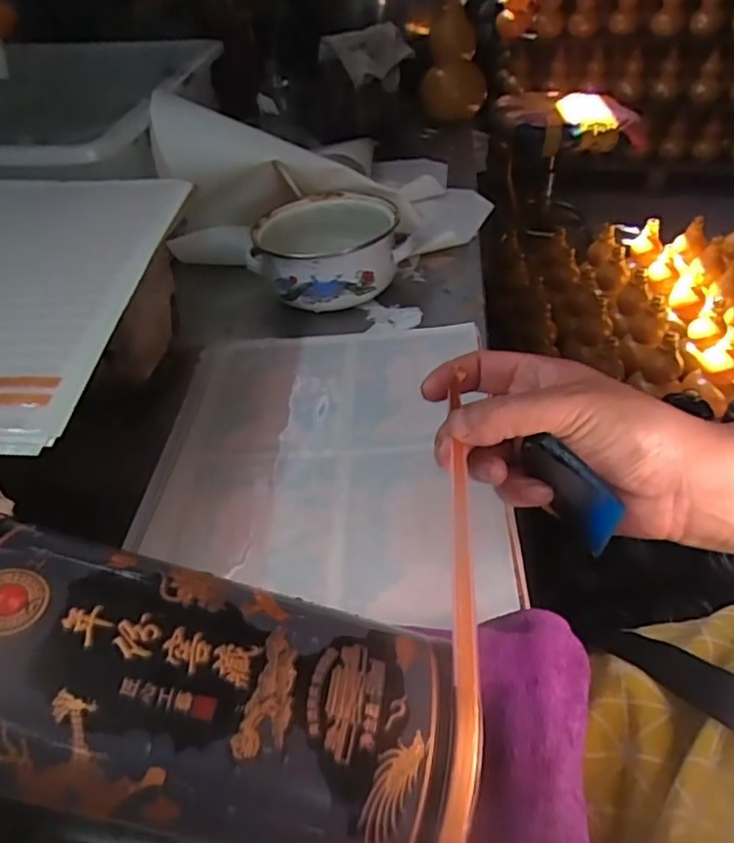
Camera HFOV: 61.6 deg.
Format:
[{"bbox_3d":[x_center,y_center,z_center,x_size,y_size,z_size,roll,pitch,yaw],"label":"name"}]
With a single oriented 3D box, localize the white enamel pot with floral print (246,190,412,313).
[{"bbox_3d":[-0.039,-0.170,0.597,0.141,0.061,0.140,-8,41,-7],"label":"white enamel pot with floral print"}]

